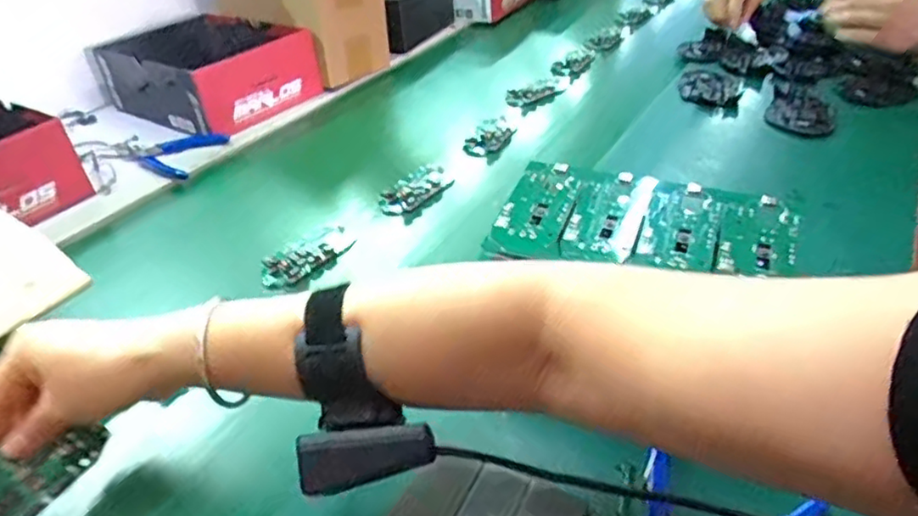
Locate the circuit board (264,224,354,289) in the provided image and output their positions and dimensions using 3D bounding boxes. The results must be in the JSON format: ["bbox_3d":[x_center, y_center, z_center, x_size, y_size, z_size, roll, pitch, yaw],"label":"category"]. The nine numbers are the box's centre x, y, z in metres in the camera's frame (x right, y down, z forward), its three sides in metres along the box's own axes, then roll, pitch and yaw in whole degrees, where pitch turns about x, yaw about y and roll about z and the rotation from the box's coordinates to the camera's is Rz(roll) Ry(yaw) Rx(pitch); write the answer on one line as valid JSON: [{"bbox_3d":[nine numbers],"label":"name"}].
[{"bbox_3d":[-0.138,0.001,0.595,0.087,0.020,0.039,-29,43,-29],"label":"circuit board"}]

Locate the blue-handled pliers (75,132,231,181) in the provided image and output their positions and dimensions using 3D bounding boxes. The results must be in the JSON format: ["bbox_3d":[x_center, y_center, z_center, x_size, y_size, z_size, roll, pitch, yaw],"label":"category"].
[{"bbox_3d":[-0.367,-0.131,0.775,0.167,0.018,0.102,11,39,20],"label":"blue-handled pliers"}]

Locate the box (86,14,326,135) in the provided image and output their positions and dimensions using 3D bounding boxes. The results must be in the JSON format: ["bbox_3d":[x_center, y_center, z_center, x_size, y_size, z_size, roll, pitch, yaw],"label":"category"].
[{"bbox_3d":[-0.348,-0.261,0.879,0.261,0.091,0.182,18,42,26],"label":"box"}]

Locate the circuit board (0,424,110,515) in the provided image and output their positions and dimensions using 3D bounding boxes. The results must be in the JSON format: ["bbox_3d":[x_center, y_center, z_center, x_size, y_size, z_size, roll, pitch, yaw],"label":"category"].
[{"bbox_3d":[-0.252,0.128,0.367,0.043,0.009,0.093,46,55,-10],"label":"circuit board"}]

